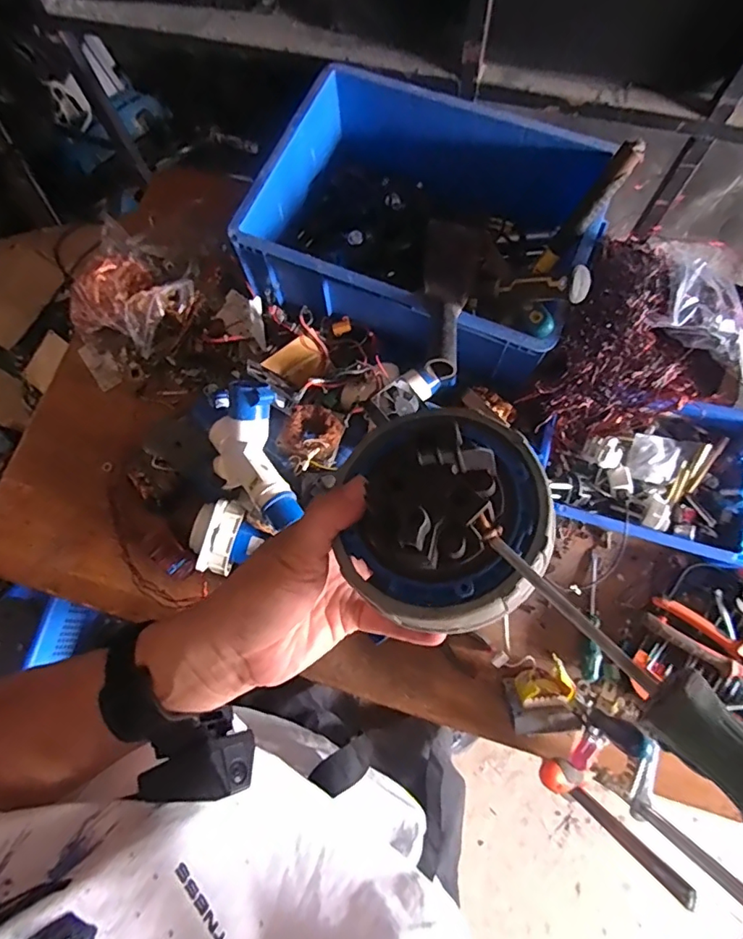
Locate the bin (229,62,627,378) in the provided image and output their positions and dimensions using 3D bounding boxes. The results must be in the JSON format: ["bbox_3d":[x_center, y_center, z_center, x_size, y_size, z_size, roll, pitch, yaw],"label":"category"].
[{"bbox_3d":[0.095,-0.386,0.828,0.485,0.176,0.430,23,76,8],"label":"bin"}]

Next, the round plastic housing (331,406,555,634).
[{"bbox_3d":[0.035,0.018,0.241,0.092,0.043,0.105,7,74,3],"label":"round plastic housing"}]

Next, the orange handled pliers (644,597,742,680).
[{"bbox_3d":[0.472,0.243,0.705,0.193,0.031,0.059,28,77,9],"label":"orange handled pliers"}]

